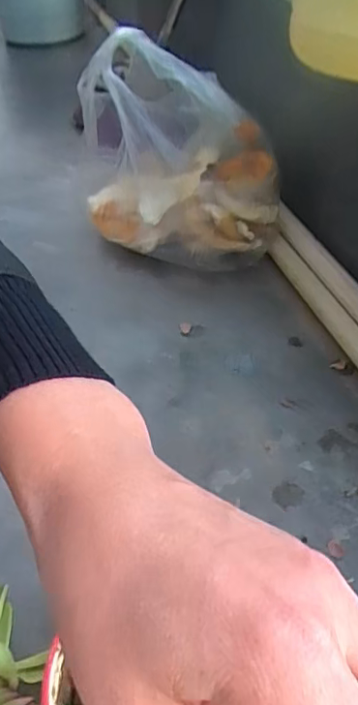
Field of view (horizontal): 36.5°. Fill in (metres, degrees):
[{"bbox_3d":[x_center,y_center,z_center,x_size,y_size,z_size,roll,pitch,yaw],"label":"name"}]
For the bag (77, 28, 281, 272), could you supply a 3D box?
[{"bbox_3d":[0.000,-0.244,0.695,0.242,0.244,0.180,-5,46,-2],"label":"bag"}]

